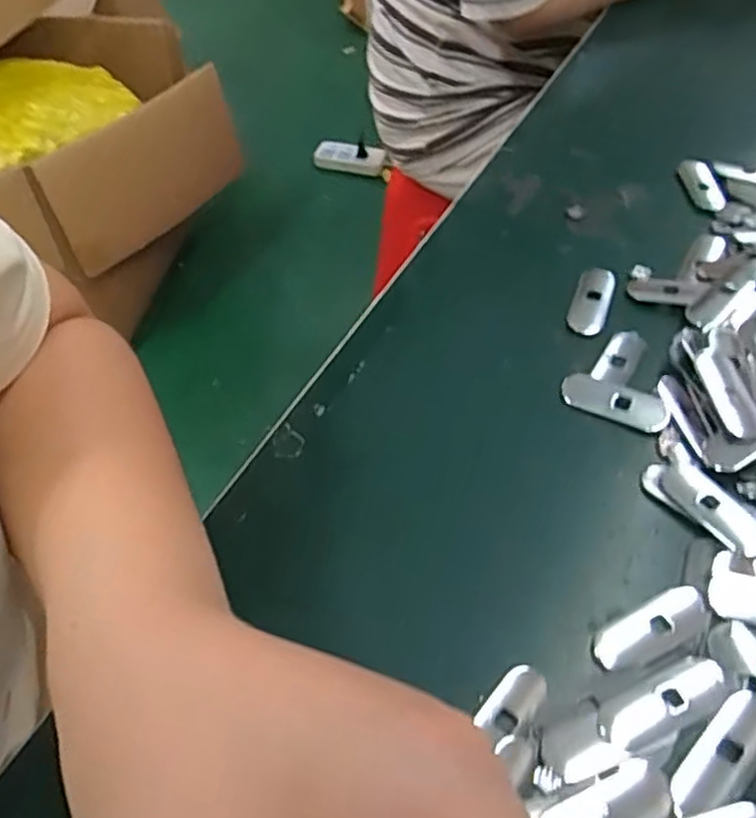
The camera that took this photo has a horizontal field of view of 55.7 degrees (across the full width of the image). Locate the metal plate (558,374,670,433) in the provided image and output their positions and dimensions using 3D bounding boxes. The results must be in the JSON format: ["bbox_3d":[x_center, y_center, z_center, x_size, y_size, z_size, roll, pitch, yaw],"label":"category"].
[{"bbox_3d":[0.115,-0.004,0.349,0.051,0.005,0.018,24,57,20],"label":"metal plate"}]

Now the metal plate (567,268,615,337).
[{"bbox_3d":[0.119,-0.061,0.398,0.020,0.004,0.050,16,55,14],"label":"metal plate"}]

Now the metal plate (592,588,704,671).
[{"bbox_3d":[0.108,0.088,0.284,0.047,0.009,0.017,-20,54,-12],"label":"metal plate"}]

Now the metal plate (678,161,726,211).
[{"bbox_3d":[0.207,-0.143,0.457,0.017,0.005,0.051,-5,52,-1],"label":"metal plate"}]

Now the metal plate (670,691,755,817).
[{"bbox_3d":[0.121,0.122,0.251,0.051,0.004,0.019,-39,60,-24],"label":"metal plate"}]

